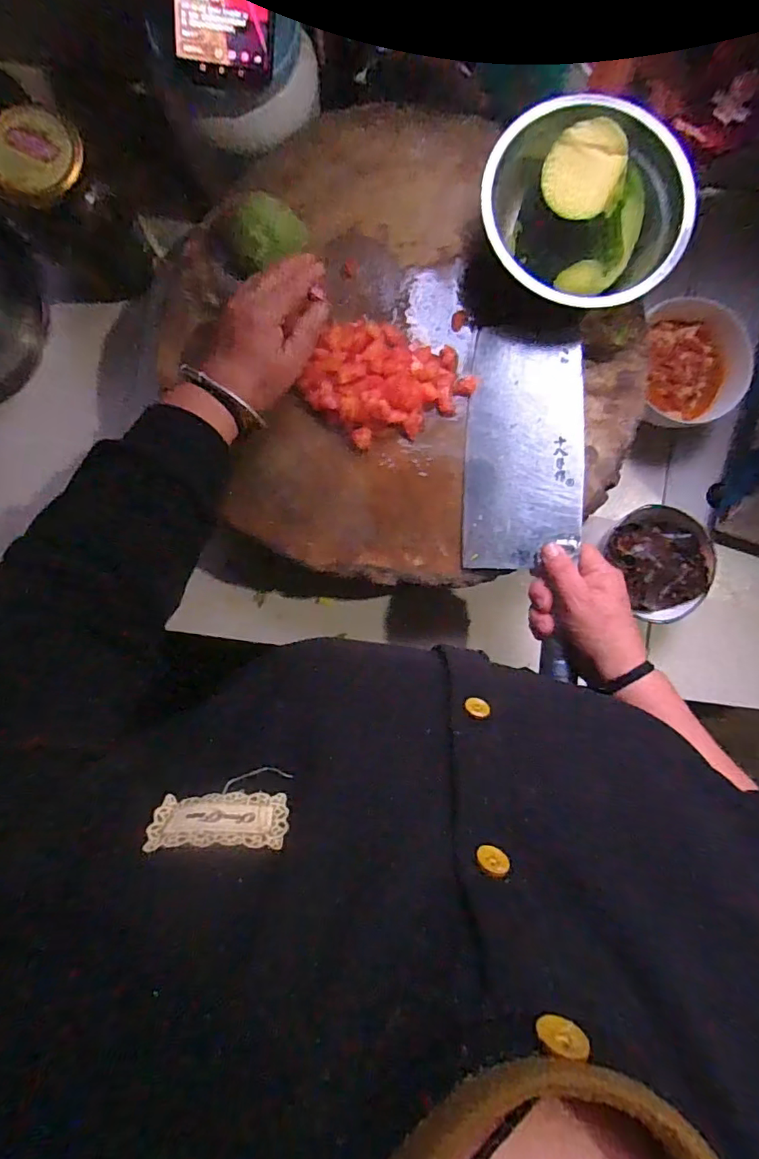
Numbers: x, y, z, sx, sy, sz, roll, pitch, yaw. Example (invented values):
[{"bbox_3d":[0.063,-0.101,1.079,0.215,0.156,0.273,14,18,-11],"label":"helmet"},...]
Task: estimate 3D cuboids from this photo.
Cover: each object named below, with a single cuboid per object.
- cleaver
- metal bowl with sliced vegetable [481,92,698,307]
[{"bbox_3d":[0.124,-0.071,0.450,0.099,0.026,0.269,-1,86,15],"label":"cleaver"},{"bbox_3d":[0.165,-0.296,0.404,0.163,0.086,0.153,0,89,-2],"label":"metal bowl with sliced vegetable"}]

